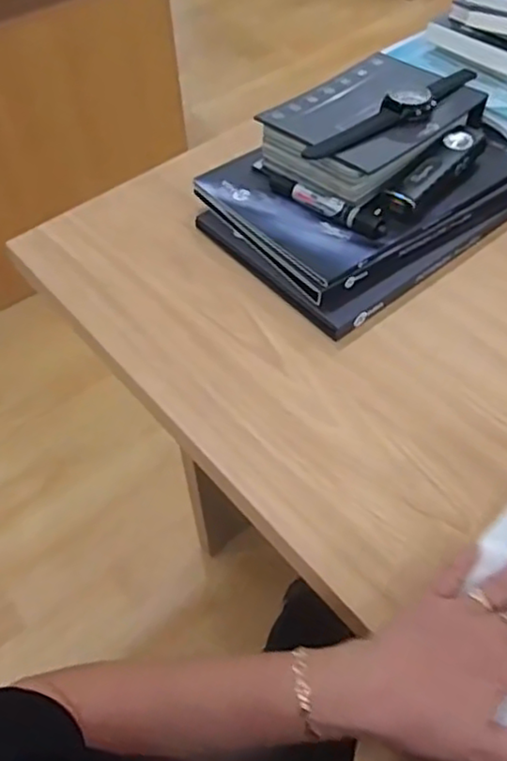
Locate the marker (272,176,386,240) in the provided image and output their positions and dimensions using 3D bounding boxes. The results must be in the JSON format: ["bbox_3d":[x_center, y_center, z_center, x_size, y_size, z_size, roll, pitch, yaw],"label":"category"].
[{"bbox_3d":[0.070,-0.171,0.635,0.129,0.019,0.024,34,61,24],"label":"marker"}]

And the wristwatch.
[{"bbox_3d":[0.142,-0.266,0.651,0.234,0.019,0.037,-31,58,-20],"label":"wristwatch"}]

